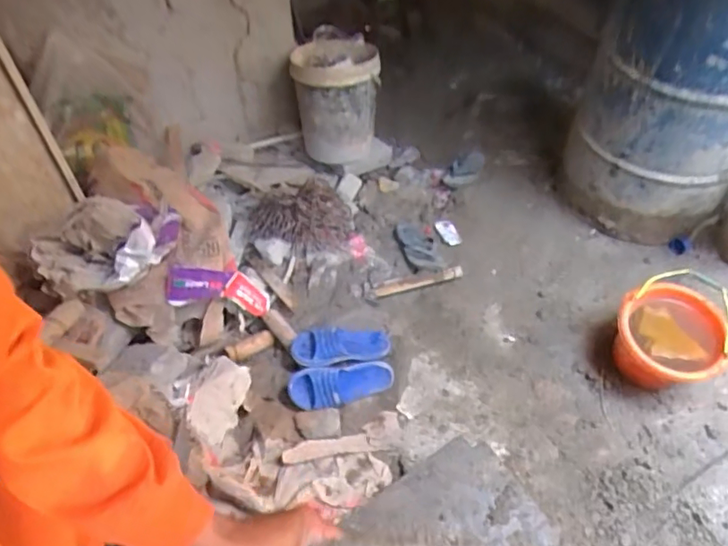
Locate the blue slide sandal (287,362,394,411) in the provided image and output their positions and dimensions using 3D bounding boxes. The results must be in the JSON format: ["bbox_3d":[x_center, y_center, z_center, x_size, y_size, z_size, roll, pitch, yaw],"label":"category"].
[{"bbox_3d":[-0.059,0.298,1.458,0.289,0.093,0.097,-11,53,-8],"label":"blue slide sandal"}]

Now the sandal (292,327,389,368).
[{"bbox_3d":[-0.064,0.207,1.527,0.288,0.077,0.118,-2,51,-16],"label":"sandal"}]

